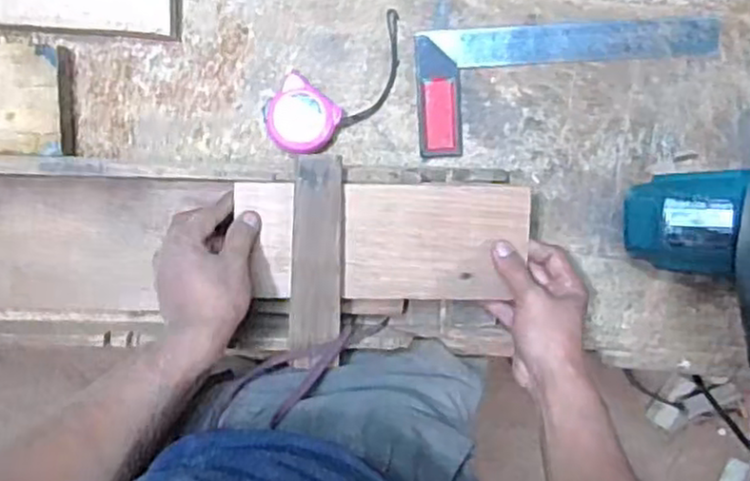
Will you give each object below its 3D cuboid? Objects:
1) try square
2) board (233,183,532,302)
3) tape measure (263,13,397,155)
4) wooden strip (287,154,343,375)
[{"bbox_3d":[0.191,-0.154,0.710,0.295,0.017,0.119,-4,97,-3],"label":"try square"},{"bbox_3d":[0.010,0.003,0.656,0.254,0.019,0.106,0,94,-3],"label":"board"},{"bbox_3d":[-0.032,-0.150,0.702,0.165,0.027,0.074,-35,98,2],"label":"tape measure"},{"bbox_3d":[-0.051,0.020,0.630,0.044,0.019,0.185,2,97,-3],"label":"wooden strip"}]

